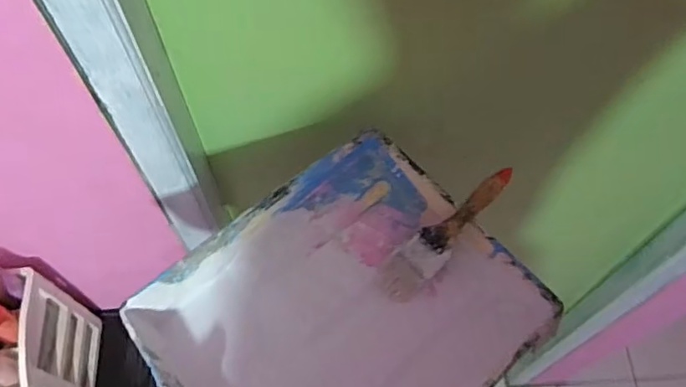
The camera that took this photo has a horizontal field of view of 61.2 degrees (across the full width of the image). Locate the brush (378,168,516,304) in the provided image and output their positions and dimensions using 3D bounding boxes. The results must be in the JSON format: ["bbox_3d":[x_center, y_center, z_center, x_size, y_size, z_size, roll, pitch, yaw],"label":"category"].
[{"bbox_3d":[0.109,0.040,0.606,0.180,0.022,0.041,-45,71,-4],"label":"brush"}]

